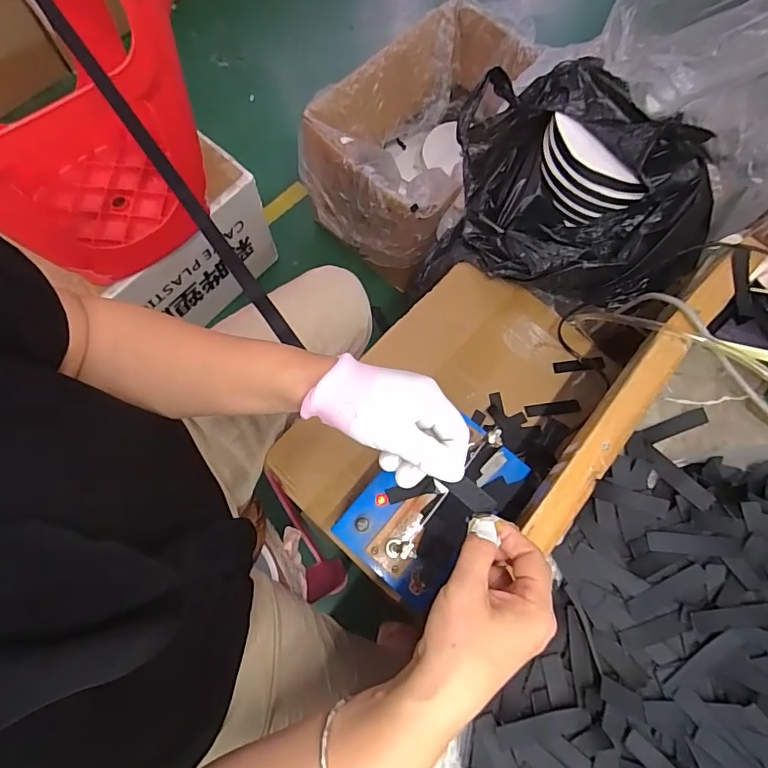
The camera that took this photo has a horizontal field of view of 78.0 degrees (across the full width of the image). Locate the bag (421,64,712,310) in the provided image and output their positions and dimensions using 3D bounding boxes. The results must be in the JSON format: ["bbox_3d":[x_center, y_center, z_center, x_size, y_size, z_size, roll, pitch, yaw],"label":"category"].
[{"bbox_3d":[0.261,-0.279,0.666,0.342,0.165,0.311,15,73,1],"label":"bag"}]

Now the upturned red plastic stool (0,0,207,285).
[{"bbox_3d":[-0.459,-0.379,0.658,0.362,0.448,0.390,-40,80,-13],"label":"upturned red plastic stool"}]

